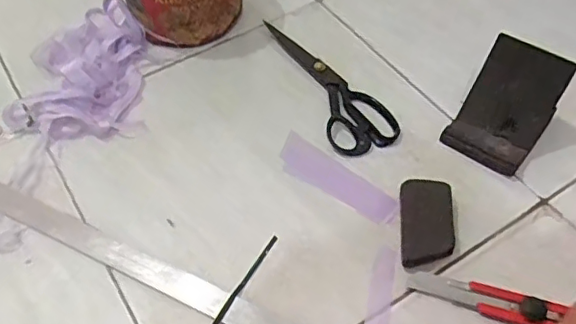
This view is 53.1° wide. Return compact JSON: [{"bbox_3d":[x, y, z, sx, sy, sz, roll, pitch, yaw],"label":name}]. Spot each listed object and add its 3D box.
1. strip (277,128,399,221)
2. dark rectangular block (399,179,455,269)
[{"bbox_3d":[0.048,0.016,0.607,0.140,0.006,0.046,33,60,23],"label":"strip"},{"bbox_3d":[0.134,0.058,0.557,0.049,0.022,0.087,2,53,3],"label":"dark rectangular block"}]

